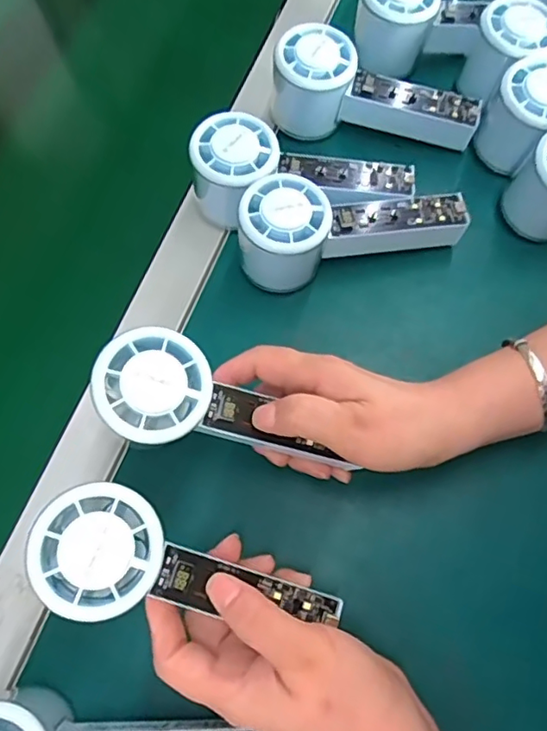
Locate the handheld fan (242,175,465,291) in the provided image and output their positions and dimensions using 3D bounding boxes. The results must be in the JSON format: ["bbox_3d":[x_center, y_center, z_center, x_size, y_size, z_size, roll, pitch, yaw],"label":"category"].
[{"bbox_3d":[0.050,-0.095,0.384,0.150,0.066,0.057,-17,69,-5],"label":"handheld fan"}]

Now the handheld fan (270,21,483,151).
[{"bbox_3d":[0.075,-0.196,0.419,0.152,0.061,0.053,15,70,7],"label":"handheld fan"}]

